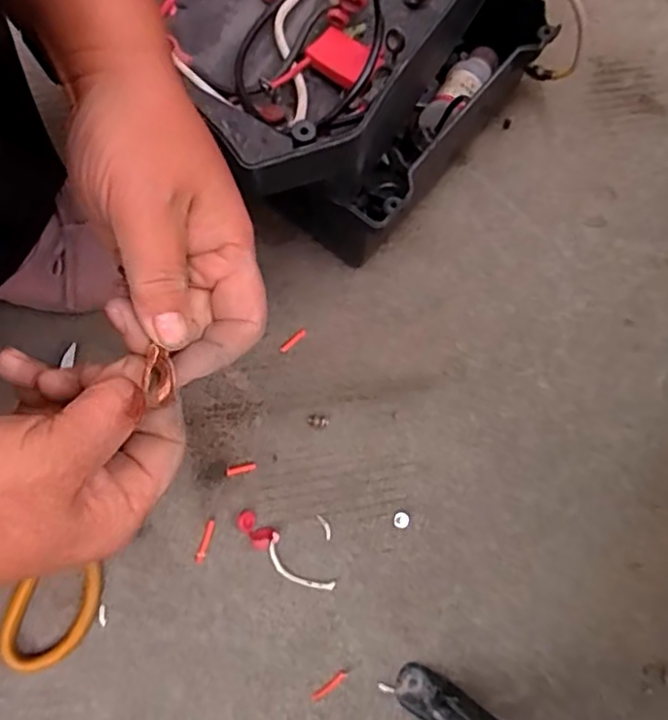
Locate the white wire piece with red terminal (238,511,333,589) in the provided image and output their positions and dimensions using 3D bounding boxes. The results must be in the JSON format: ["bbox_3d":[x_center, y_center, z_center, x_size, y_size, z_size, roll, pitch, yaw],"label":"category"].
[{"bbox_3d":[-0.034,0.129,0.416,0.077,0.015,0.018,41,78,9],"label":"white wire piece with red terminal"}]

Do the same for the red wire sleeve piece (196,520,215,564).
[{"bbox_3d":[-0.086,0.122,0.423,0.006,0.004,0.029,14,75,3],"label":"red wire sleeve piece"}]

